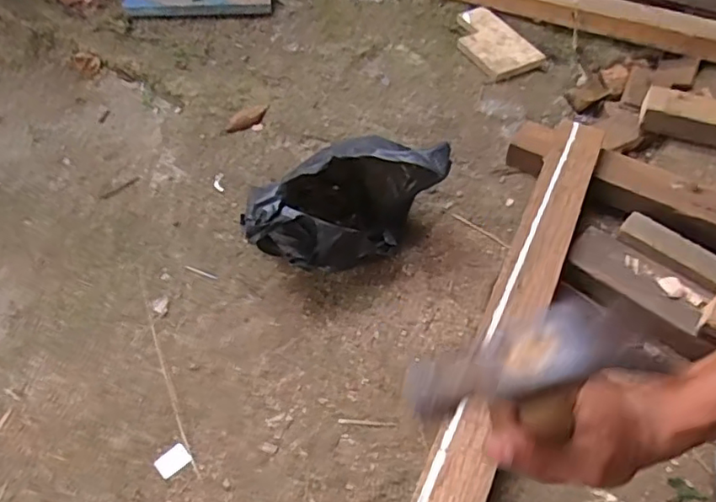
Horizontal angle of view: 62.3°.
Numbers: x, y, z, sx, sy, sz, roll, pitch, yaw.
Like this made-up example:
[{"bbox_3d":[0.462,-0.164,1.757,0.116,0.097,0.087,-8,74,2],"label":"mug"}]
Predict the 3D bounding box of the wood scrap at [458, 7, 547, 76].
[{"bbox_3d":[0.218,-0.347,0.974,0.104,0.015,0.152,-28,60,-19],"label":"wood scrap"}]

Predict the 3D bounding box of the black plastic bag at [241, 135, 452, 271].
[{"bbox_3d":[-0.020,-0.063,0.680,0.217,0.142,0.154,-15,57,-12],"label":"black plastic bag"}]

